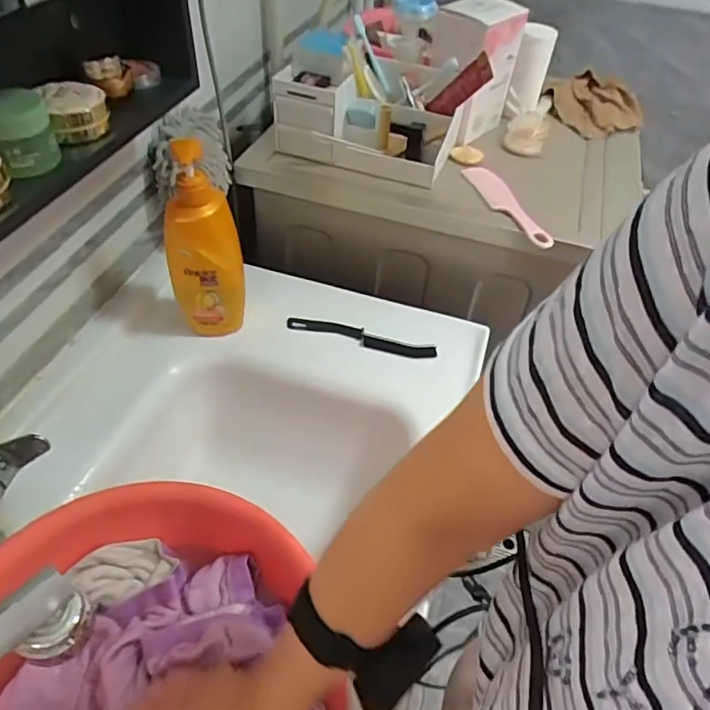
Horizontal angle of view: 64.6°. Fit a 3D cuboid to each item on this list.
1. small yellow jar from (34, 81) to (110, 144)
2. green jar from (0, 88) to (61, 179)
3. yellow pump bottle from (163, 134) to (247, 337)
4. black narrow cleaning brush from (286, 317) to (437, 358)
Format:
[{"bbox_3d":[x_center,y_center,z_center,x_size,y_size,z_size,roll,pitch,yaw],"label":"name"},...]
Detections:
[{"bbox_3d":[-0.260,-0.228,0.525,0.053,0.038,0.052,2,48,-2],"label":"small yellow jar"},{"bbox_3d":[-0.285,-0.186,0.470,0.059,0.056,0.051,-23,53,-23],"label":"green jar"},{"bbox_3d":[-0.180,-0.133,0.665,0.083,0.253,0.050,-7,49,-10],"label":"yellow pump bottle"},{"bbox_3d":[0.008,-0.021,0.768,0.204,0.017,0.023,12,48,7],"label":"black narrow cleaning brush"}]

